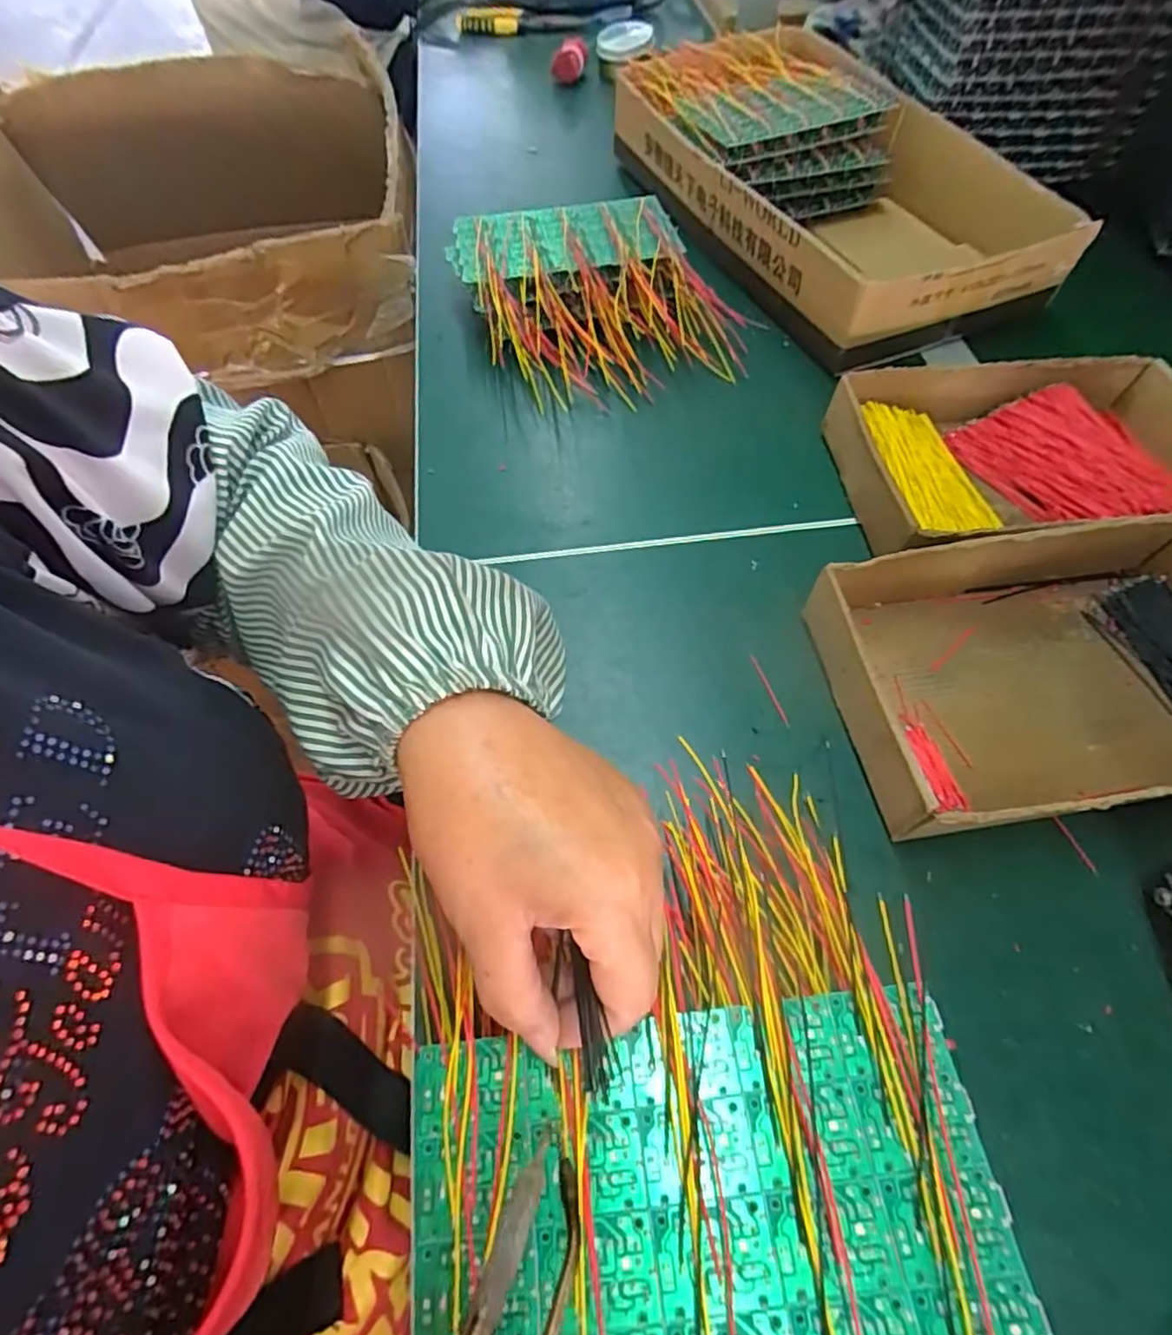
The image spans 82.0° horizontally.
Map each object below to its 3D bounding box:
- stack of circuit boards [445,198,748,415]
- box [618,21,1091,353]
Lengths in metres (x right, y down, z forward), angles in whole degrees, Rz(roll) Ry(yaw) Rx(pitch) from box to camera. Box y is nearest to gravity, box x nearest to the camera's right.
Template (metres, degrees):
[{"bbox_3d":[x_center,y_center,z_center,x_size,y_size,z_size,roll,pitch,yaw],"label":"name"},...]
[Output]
[{"bbox_3d":[0.008,-0.295,0.538,0.190,0.054,0.216,-20,60,-12],"label":"stack of circuit boards"},{"bbox_3d":[0.209,-0.431,0.590,0.240,0.074,0.407,-19,60,-11],"label":"box"}]

